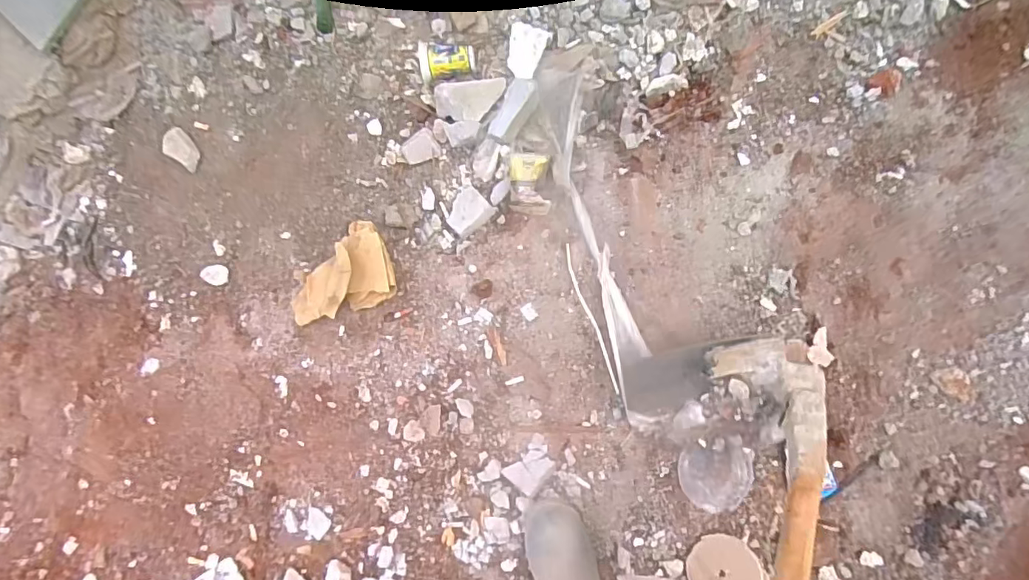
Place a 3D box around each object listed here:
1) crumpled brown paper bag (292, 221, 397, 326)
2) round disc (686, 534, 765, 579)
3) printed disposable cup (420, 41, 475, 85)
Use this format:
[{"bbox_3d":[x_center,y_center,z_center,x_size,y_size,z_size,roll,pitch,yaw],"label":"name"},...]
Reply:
[{"bbox_3d":[-0.301,-0.021,0.907,0.191,0.079,0.151,-27,84,5],"label":"crumpled brown paper bag"},{"bbox_3d":[0.318,0.427,0.811,0.104,0.006,0.100,-8,61,16],"label":"round disc"},{"bbox_3d":[-0.115,-0.394,0.936,0.092,0.058,0.059,-3,87,7],"label":"printed disposable cup"}]

